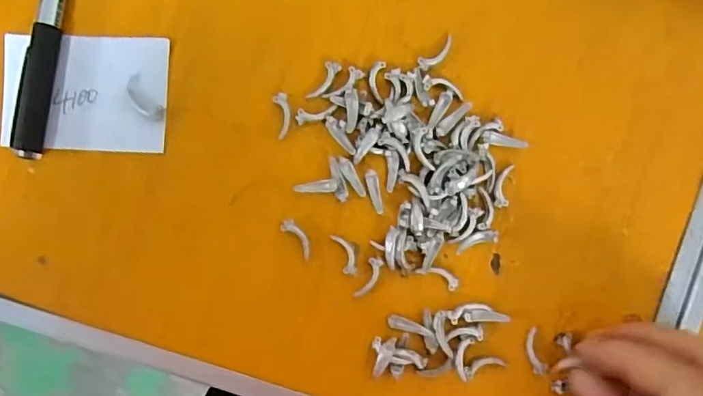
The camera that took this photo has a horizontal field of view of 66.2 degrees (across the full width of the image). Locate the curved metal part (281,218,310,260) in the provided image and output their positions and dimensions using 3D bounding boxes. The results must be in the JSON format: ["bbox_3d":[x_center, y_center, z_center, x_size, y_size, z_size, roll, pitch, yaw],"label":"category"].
[{"bbox_3d":[-0.024,0.018,0.245,0.007,0.005,0.019,-42,91,0],"label":"curved metal part"}]

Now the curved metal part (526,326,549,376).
[{"bbox_3d":[0.084,0.070,0.245,0.007,0.004,0.021,-13,91,-1],"label":"curved metal part"}]

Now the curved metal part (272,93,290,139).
[{"bbox_3d":[-0.031,-0.037,0.246,0.006,0.005,0.020,-8,91,-1],"label":"curved metal part"}]

